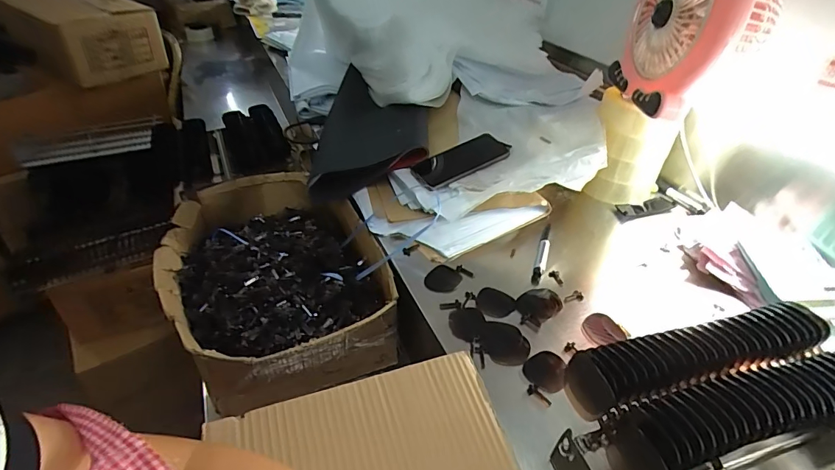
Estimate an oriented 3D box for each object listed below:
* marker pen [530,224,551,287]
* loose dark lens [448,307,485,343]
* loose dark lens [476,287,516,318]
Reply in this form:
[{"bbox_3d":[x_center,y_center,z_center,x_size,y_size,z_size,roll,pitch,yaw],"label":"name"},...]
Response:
[{"bbox_3d":[0.195,0.029,0.685,0.017,0.022,0.124,15,39,15],"label":"marker pen"},{"bbox_3d":[0.064,0.114,0.574,0.044,0.005,0.057,7,37,5],"label":"loose dark lens"},{"bbox_3d":[0.107,0.092,0.601,0.051,0.004,0.056,4,37,1],"label":"loose dark lens"}]

